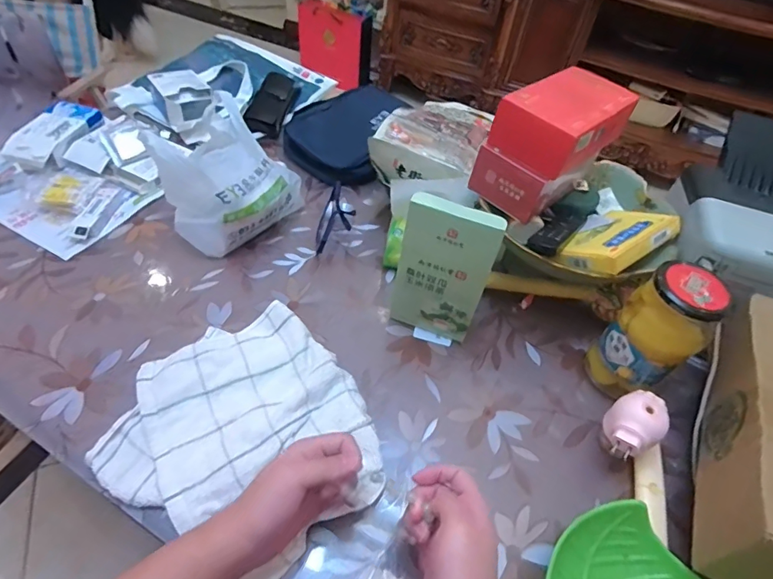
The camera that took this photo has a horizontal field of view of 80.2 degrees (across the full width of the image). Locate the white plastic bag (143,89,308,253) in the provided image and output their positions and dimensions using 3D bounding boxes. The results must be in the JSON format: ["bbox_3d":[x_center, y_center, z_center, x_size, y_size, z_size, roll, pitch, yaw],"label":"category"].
[{"bbox_3d":[-0.254,-0.174,0.711,0.174,0.156,0.182,32,55,20],"label":"white plastic bag"}]

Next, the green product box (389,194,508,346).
[{"bbox_3d":[0.070,-0.014,0.584,0.107,0.216,0.028,22,52,13],"label":"green product box"}]

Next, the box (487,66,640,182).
[{"bbox_3d":[0.233,-0.224,0.600,0.105,0.066,0.171,39,56,24],"label":"box"}]

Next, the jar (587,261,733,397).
[{"bbox_3d":[0.325,0.060,0.569,0.079,0.188,0.086,4,49,-4],"label":"jar"}]

